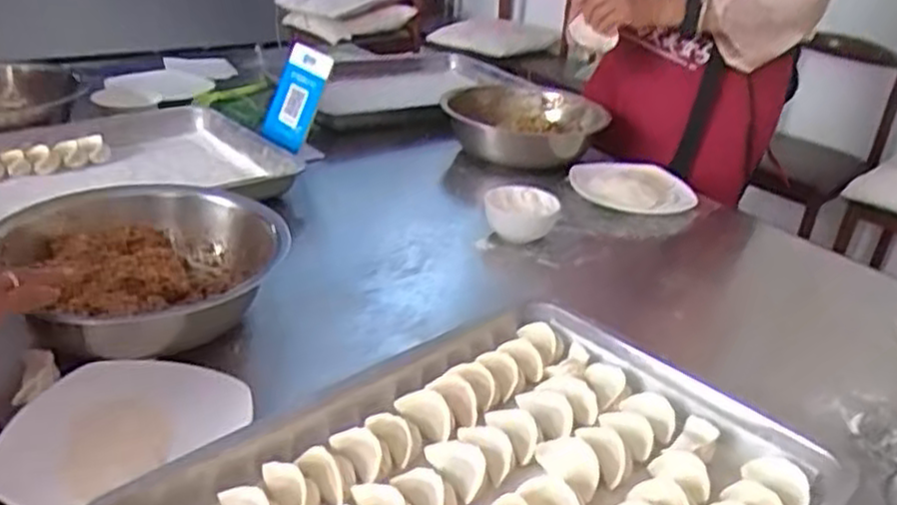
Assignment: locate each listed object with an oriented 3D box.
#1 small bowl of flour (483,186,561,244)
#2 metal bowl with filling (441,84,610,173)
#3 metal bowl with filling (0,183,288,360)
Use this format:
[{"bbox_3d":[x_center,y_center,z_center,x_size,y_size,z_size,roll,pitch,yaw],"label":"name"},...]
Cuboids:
[{"bbox_3d":[0.100,-0.051,1.058,0.098,0.058,0.078,10,29,7],"label":"small bowl of flour"},{"bbox_3d":[0.135,-0.216,1.329,0.230,0.105,0.246,5,28,-2],"label":"metal bowl with filling"},{"bbox_3d":[-0.306,0.021,0.810,0.249,0.101,0.311,-19,37,-38],"label":"metal bowl with filling"}]

